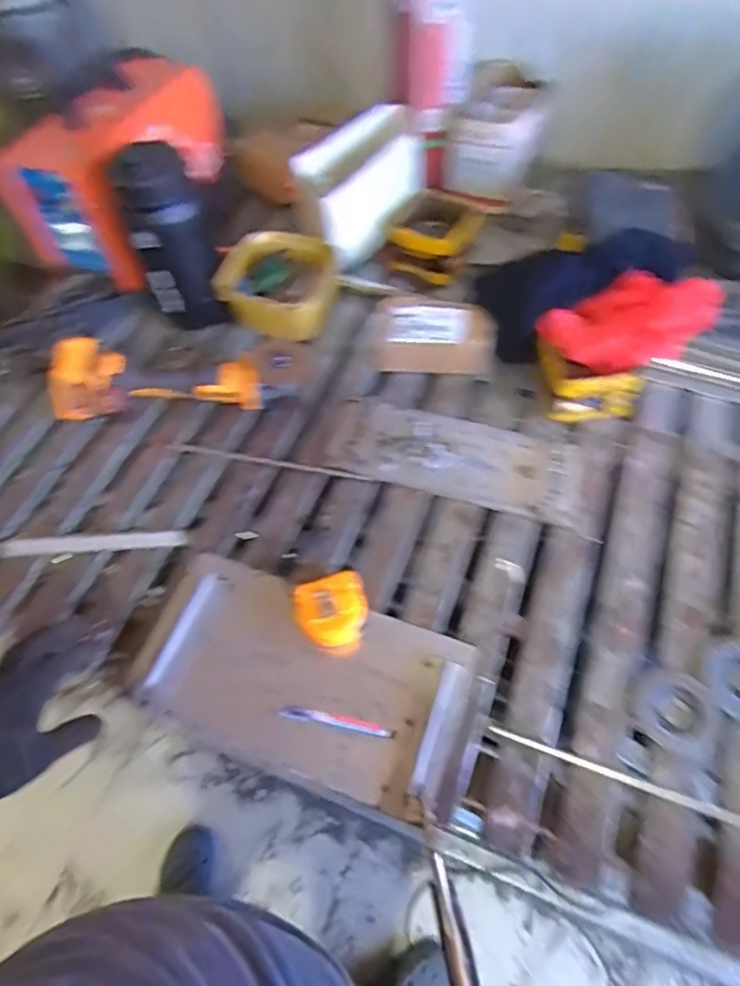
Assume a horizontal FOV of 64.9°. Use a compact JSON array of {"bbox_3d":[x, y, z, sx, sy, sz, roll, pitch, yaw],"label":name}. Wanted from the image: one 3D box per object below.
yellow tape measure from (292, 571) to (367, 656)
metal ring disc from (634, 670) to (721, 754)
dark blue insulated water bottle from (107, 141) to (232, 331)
[{"bbox_3d":[-0.046,0.145,0.708,0.085,0.049,0.084,-15,59,-4],"label":"yellow tape measure"},{"bbox_3d":[0.342,0.241,0.645,0.082,0.007,0.084,-2,59,3],"label":"metal ring disc"},{"bbox_3d":[-0.305,-0.383,0.905,0.112,0.284,0.079,-23,60,-9],"label":"dark blue insulated water bottle"}]

